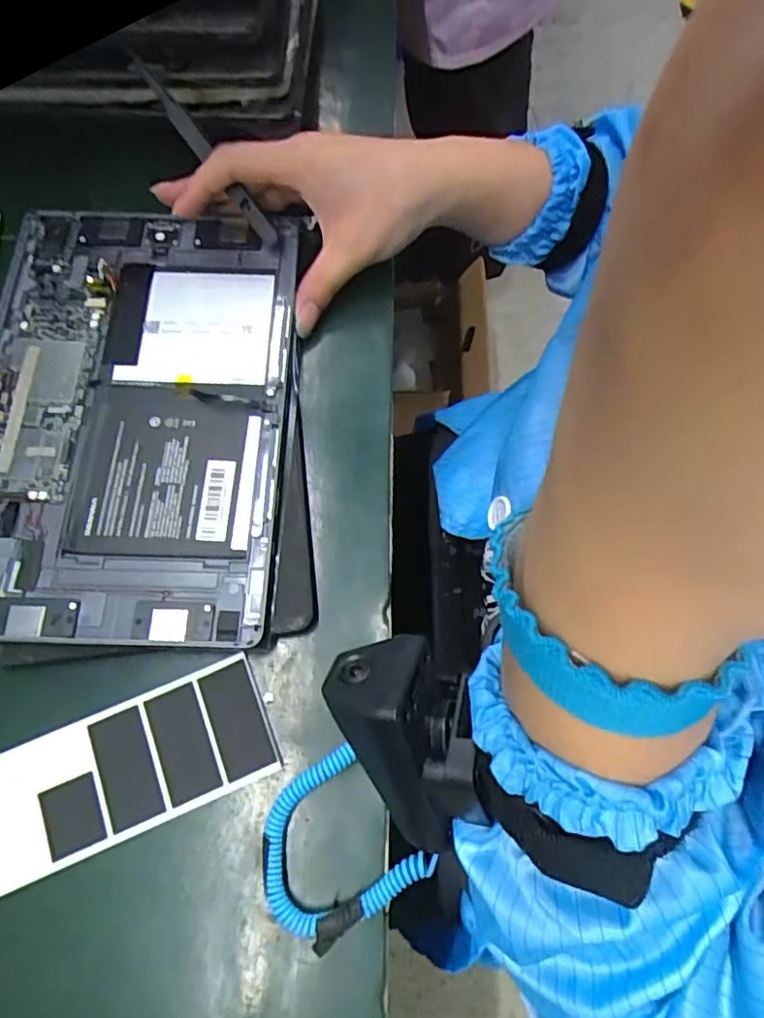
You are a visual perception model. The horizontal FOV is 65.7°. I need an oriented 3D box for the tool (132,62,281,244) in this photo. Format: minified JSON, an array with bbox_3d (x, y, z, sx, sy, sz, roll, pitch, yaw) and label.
[{"bbox_3d":[-0.093,-0.192,0.321,0.008,0.016,0.106,-45,114,-12],"label":"tool"}]

